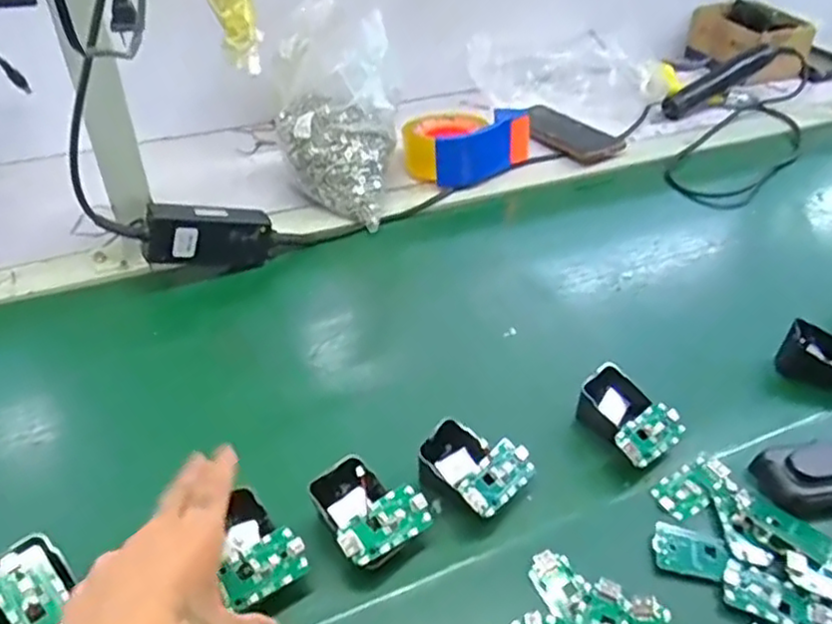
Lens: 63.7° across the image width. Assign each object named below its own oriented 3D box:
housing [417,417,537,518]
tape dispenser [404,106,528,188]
[{"bbox_3d":[0.041,0.112,0.478,0.068,0.037,0.062,32,50,29],"label":"housing"},{"bbox_3d":[0.054,-0.210,0.825,0.146,0.064,0.101,-21,47,-24],"label":"tape dispenser"}]

